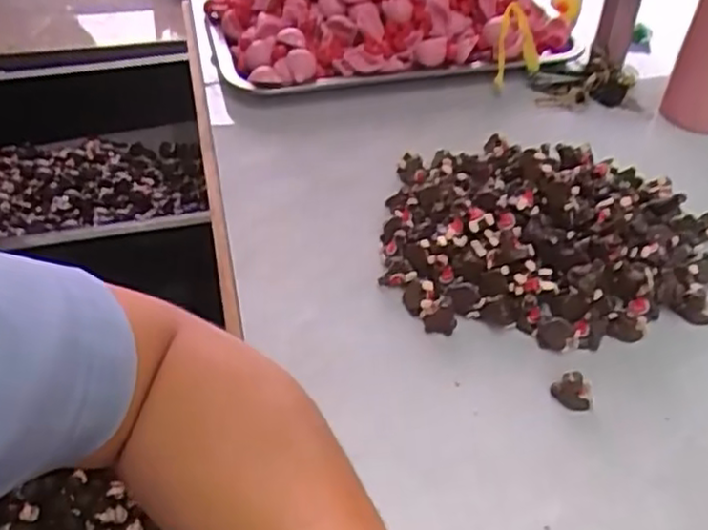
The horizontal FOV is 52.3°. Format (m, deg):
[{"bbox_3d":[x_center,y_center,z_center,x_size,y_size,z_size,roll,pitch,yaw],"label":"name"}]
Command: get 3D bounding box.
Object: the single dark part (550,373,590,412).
[{"bbox_3d":[0.126,0.073,0.418,0.022,0.022,0.010,13,45,15],"label":"single dark part"}]

